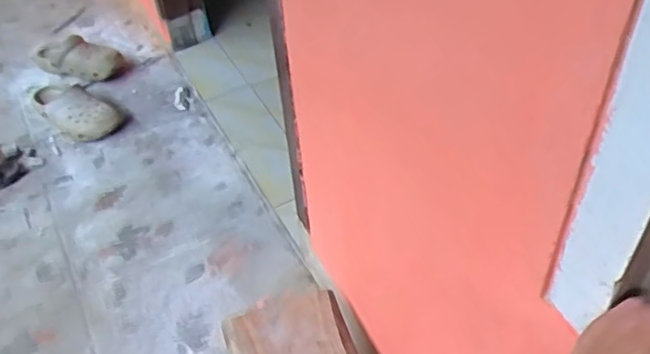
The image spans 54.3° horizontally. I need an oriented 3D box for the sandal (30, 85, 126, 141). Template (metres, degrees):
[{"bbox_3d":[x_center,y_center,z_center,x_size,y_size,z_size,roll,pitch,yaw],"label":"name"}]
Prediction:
[{"bbox_3d":[-0.609,-0.172,1.529,0.271,0.081,0.133,24,53,26],"label":"sandal"}]

